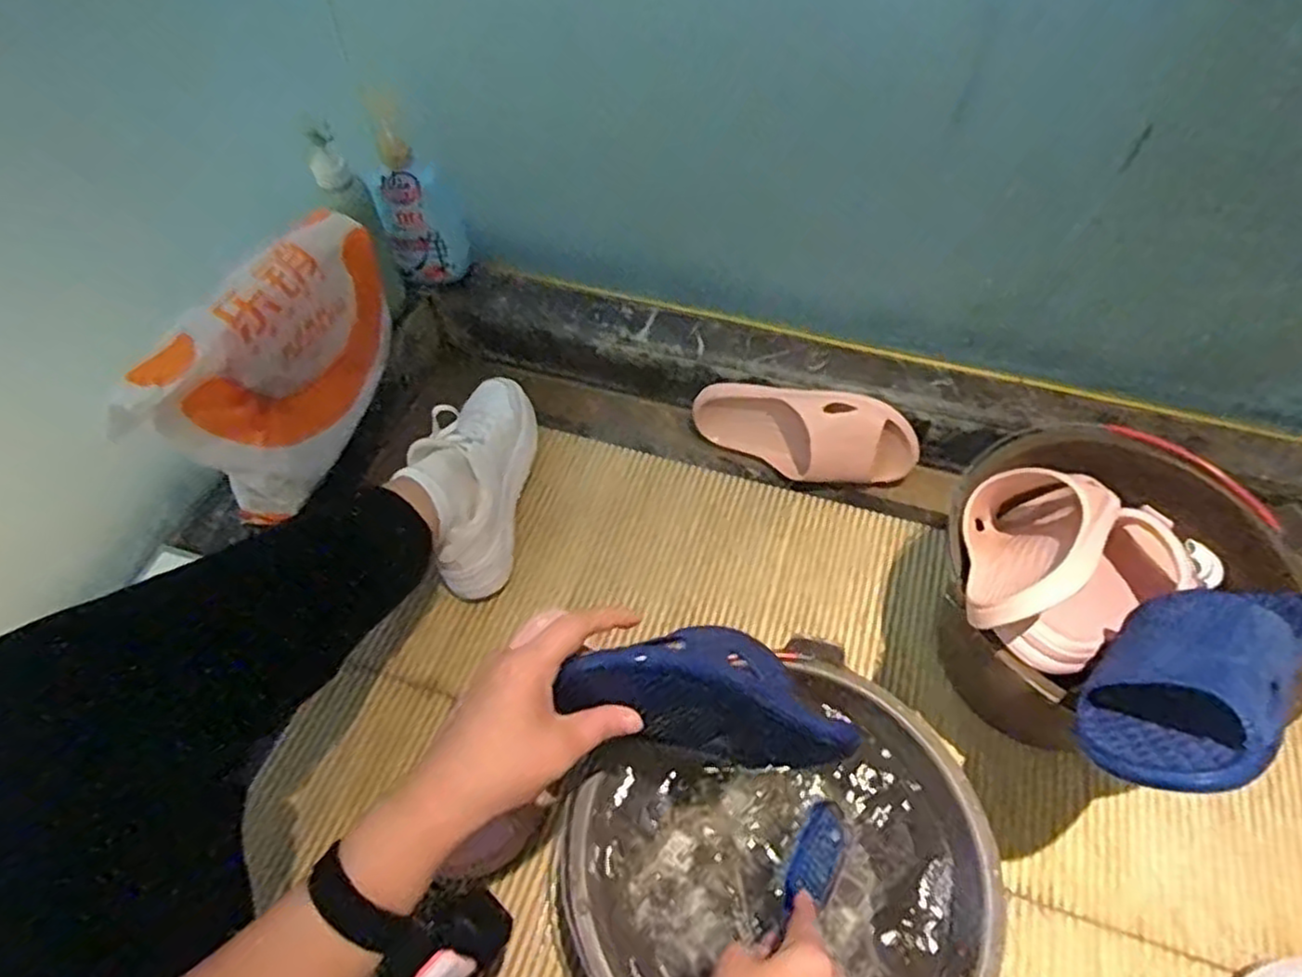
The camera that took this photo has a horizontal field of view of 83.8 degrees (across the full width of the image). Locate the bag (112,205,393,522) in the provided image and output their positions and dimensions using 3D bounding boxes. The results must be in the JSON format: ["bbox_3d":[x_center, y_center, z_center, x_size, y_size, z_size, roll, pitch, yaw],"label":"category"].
[{"bbox_3d":[-0.355,-0.117,0.701,0.063,0.196,0.263,19,58,14],"label":"bag"}]

